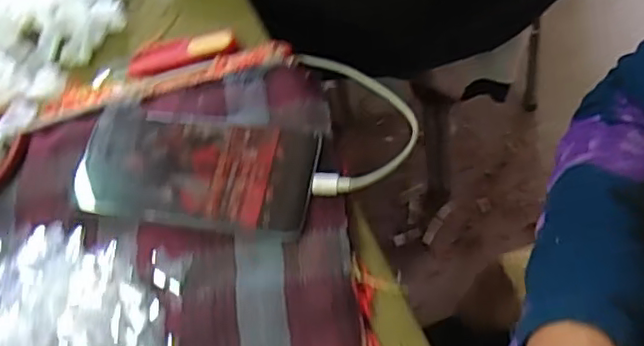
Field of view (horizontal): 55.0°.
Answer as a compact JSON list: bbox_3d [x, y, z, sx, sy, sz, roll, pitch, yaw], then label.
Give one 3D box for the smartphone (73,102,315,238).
[{"bbox_3d":[-0.083,-0.003,0.402,0.156,0.009,0.077,6,64,13],"label":"smartphone"}]

